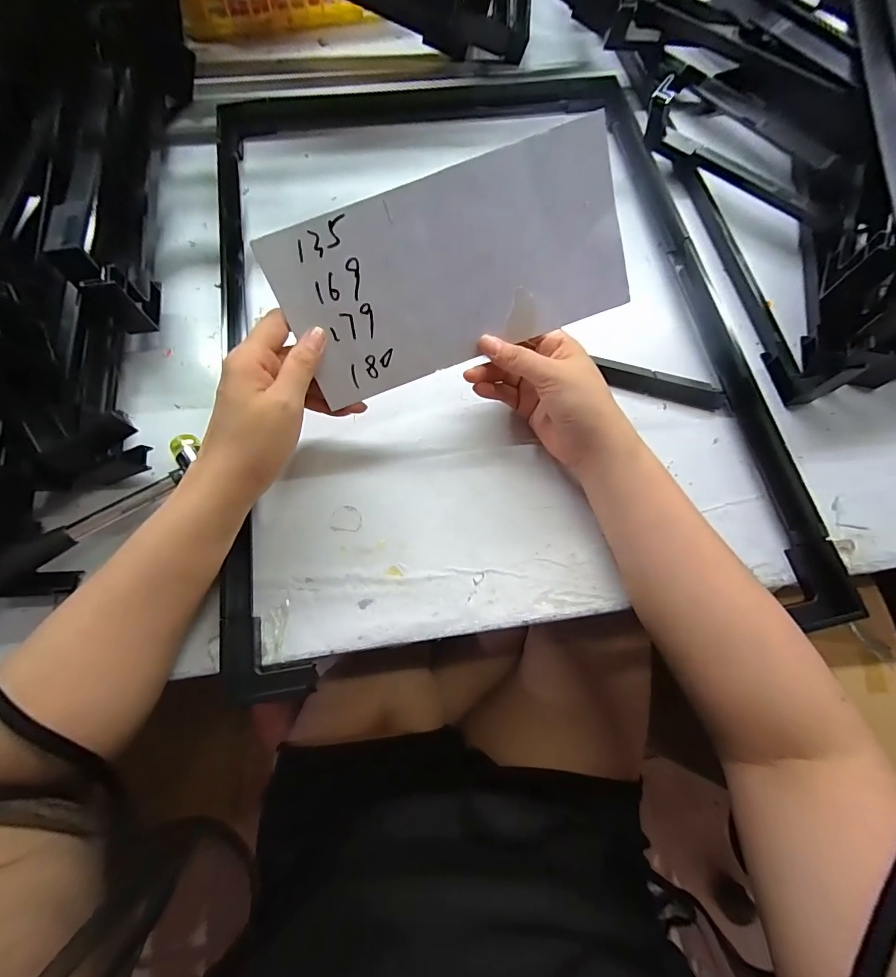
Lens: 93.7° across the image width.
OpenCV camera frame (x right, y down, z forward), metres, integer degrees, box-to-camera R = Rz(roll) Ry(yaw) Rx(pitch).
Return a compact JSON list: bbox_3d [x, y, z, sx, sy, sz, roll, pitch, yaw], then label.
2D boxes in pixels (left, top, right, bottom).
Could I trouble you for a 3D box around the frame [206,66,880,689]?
[{"bbox_3d":[0.035,-0.187,0.392,0.474,0.026,0.660,-9,72,-4],"label":"frame"}]

